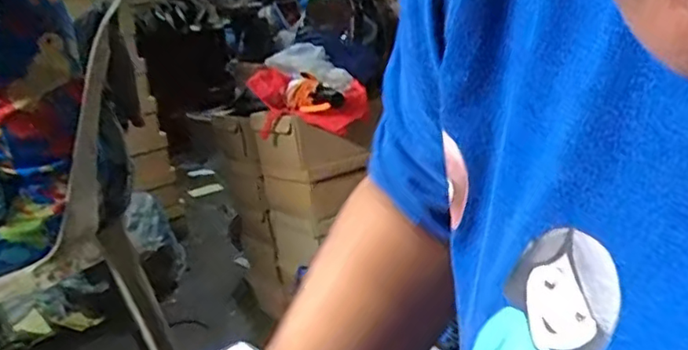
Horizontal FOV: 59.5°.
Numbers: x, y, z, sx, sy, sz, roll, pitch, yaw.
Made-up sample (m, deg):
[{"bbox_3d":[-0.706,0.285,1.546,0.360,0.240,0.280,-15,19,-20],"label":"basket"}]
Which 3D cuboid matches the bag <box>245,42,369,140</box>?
[{"bbox_3d":[-0.069,-0.168,1.163,0.222,0.151,0.168,-6,12,-9],"label":"bag"}]

